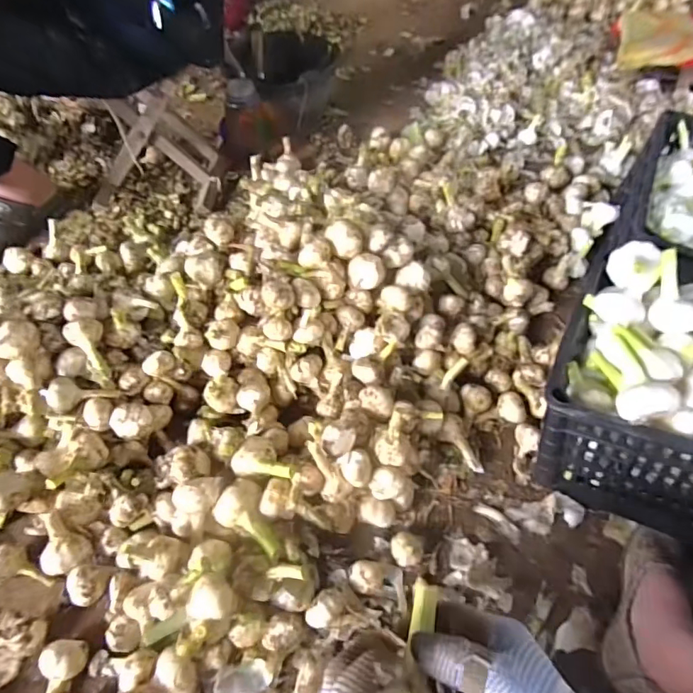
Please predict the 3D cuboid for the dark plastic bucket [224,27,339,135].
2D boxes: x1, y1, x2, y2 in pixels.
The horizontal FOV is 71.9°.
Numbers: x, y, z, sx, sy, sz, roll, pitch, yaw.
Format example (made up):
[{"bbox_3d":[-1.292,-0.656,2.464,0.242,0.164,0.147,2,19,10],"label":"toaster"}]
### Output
[{"bbox_3d":[-0.164,-0.698,1.290,0.286,0.180,0.269,-3,54,-1],"label":"dark plastic bucket"}]

